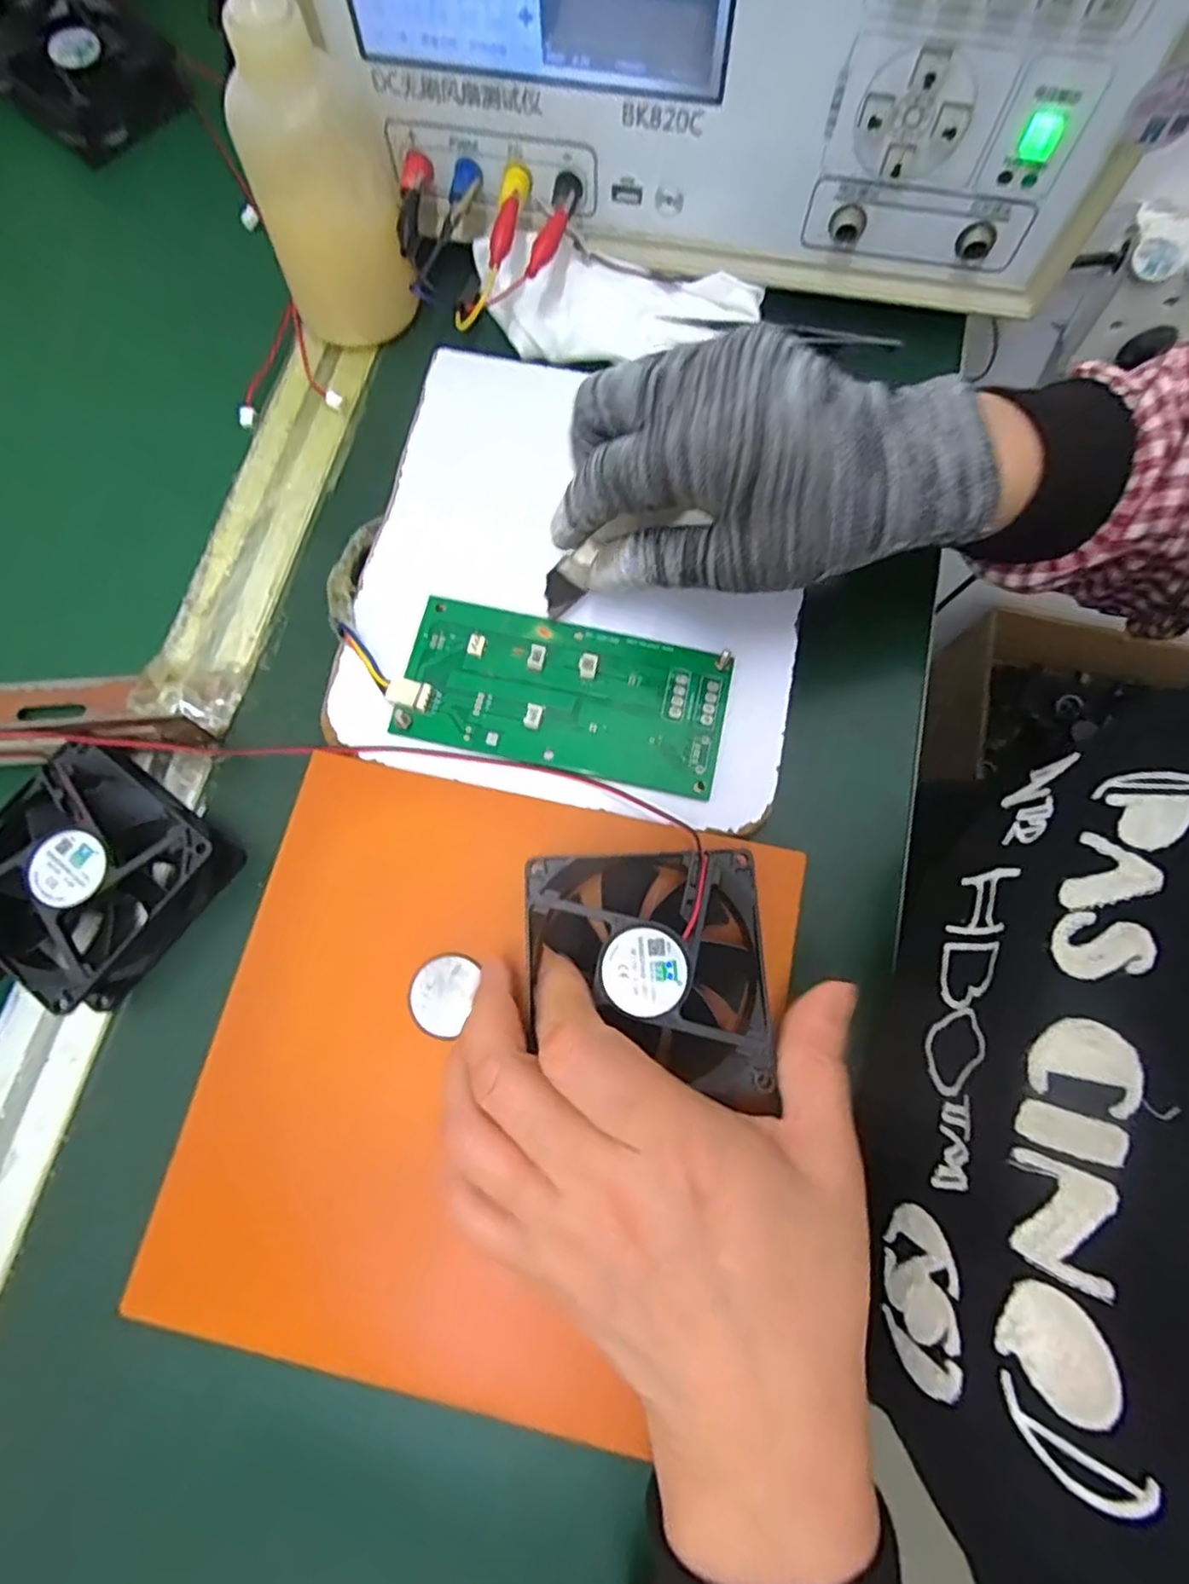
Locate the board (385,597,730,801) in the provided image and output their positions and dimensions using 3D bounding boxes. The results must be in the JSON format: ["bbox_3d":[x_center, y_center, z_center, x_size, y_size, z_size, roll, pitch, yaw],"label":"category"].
[{"bbox_3d":[-0.013,-0.042,0.281,0.133,0.010,0.064,13,76,5],"label":"board"}]

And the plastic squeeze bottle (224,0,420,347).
[{"bbox_3d":[-0.124,-0.281,0.289,0.063,0.149,0.062,-17,75,-2],"label":"plastic squeeze bottle"}]

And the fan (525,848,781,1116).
[{"bbox_3d":[0.018,0.063,0.237,0.079,0.029,0.079,-3,74,1],"label":"fan"}]

